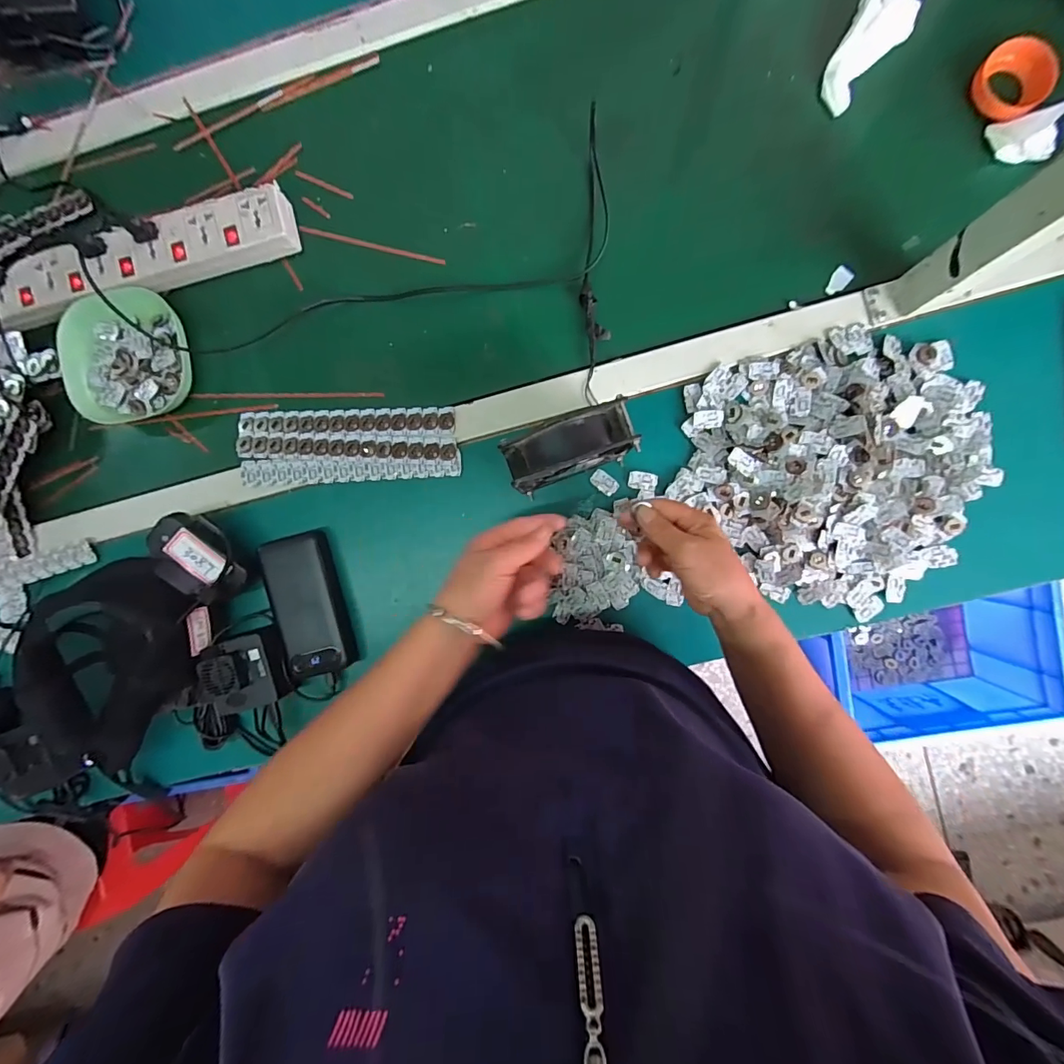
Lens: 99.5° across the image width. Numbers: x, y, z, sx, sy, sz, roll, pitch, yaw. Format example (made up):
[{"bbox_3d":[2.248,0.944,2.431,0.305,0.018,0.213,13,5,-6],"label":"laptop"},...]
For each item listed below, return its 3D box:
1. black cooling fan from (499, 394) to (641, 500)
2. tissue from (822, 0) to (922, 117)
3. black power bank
[{"bbox_3d":[0.035,-0.078,0.447,0.120,0.126,0.048,-21,90,4],"label":"black cooling fan"},{"bbox_3d":[0.340,-0.493,0.451,0.055,0.019,0.121,32,105,-2],"label":"tissue"},{"bbox_3d":[-0.253,0.082,0.513,0.072,0.022,0.156,-14,91,4],"label":"black power bank"}]

